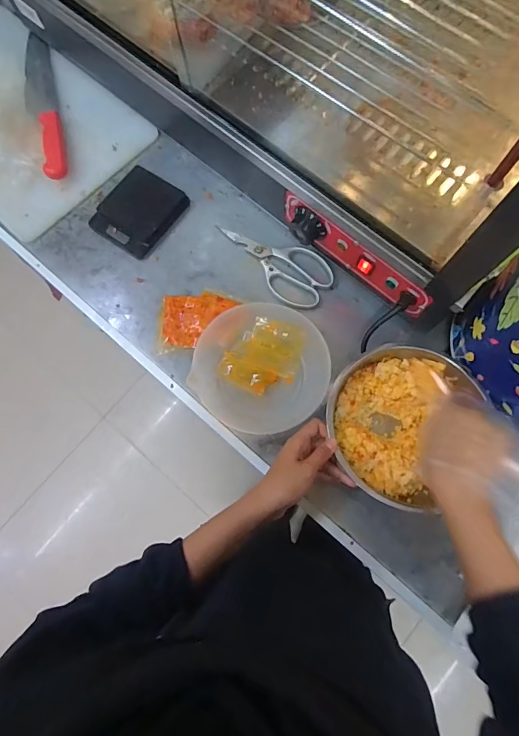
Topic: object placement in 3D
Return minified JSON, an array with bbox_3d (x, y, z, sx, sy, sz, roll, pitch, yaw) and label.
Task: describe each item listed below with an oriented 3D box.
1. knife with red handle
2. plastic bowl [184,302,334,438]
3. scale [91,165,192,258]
[{"bbox_3d":[-0.367,-0.448,0.674,0.048,0.019,0.322,-15,76,-3],"label":"knife with red handle"},{"bbox_3d":[0.003,0.000,0.537,0.173,0.047,0.162,0,76,1],"label":"plastic bowl"},{"bbox_3d":[-0.186,-0.243,0.623,0.109,0.018,0.127,34,79,9],"label":"scale"}]

